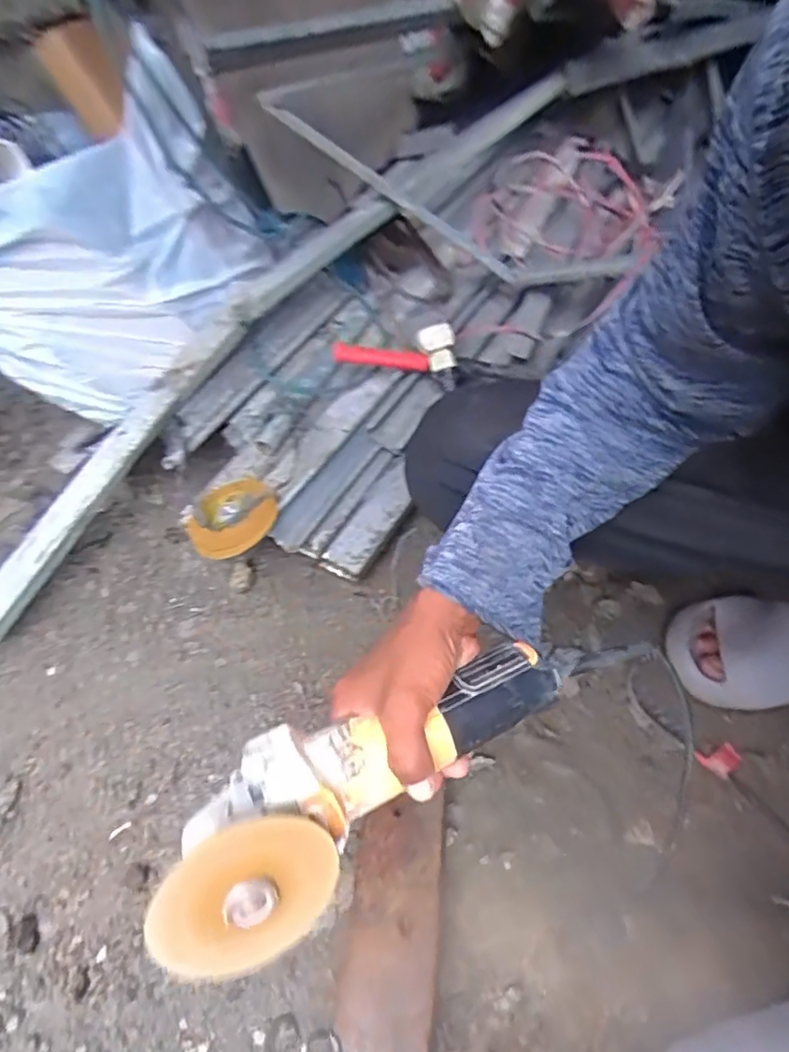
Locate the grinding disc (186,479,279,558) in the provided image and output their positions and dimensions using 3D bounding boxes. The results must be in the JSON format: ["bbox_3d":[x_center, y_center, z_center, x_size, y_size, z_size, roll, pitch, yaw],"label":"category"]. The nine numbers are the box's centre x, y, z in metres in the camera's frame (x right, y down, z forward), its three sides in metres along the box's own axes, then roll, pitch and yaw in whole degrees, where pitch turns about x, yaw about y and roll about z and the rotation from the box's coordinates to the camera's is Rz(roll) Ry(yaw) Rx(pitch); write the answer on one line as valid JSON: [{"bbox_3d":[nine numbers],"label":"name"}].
[{"bbox_3d":[-0.194,-0.017,0.738,0.106,0.026,0.121,-21,53,-14],"label":"grinding disc"}]

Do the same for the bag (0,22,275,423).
[{"bbox_3d":[-0.373,-0.362,0.779,0.218,0.295,0.416,22,55,19],"label":"bag"}]

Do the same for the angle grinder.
[{"bbox_3d":[-0.022,0.156,0.400,0.284,0.090,0.095,-28,26,-29],"label":"angle grinder"}]

